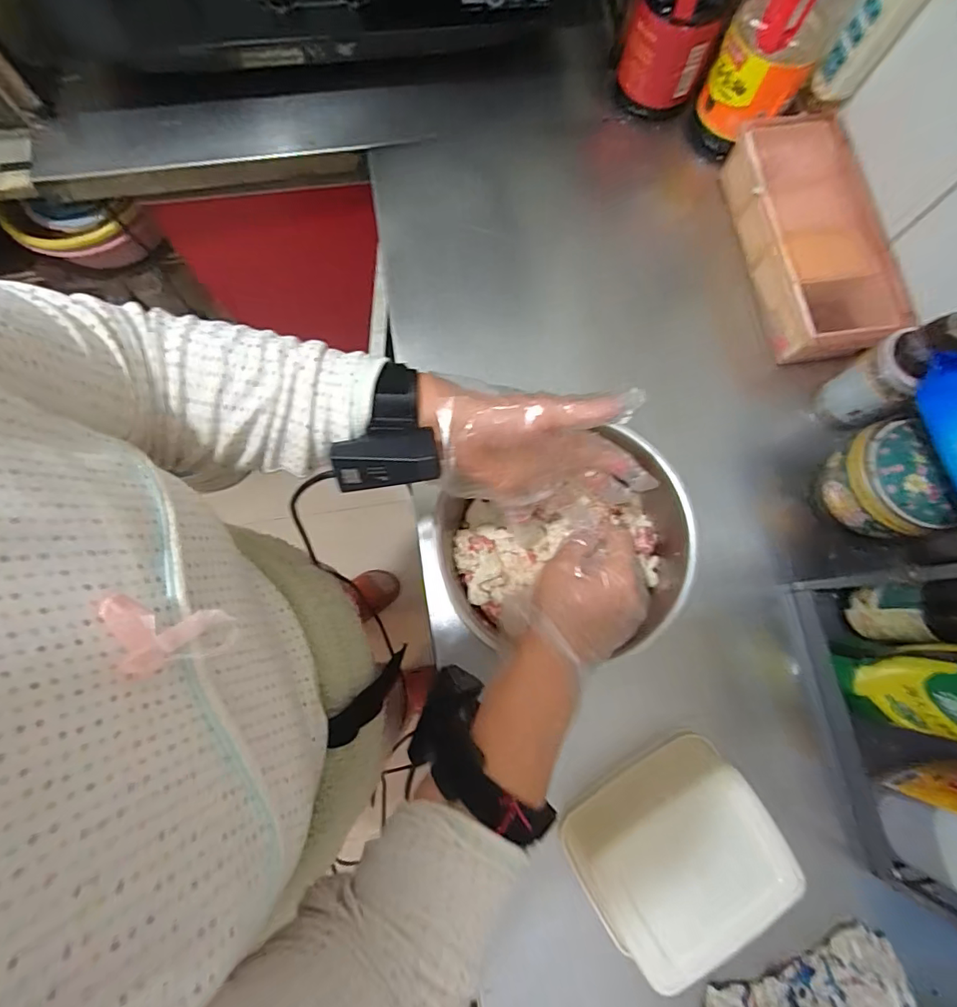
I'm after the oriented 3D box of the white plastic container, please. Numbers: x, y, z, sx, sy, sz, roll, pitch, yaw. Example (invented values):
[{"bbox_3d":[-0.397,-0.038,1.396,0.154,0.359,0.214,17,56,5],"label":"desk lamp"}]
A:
[{"bbox_3d":[0.185,0.330,0.473,0.178,0.084,0.133,-31,80,-8],"label":"white plastic container"}]

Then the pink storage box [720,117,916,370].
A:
[{"bbox_3d":[0.417,-0.334,0.631,0.139,0.066,0.320,-6,77,-3],"label":"pink storage box"}]

